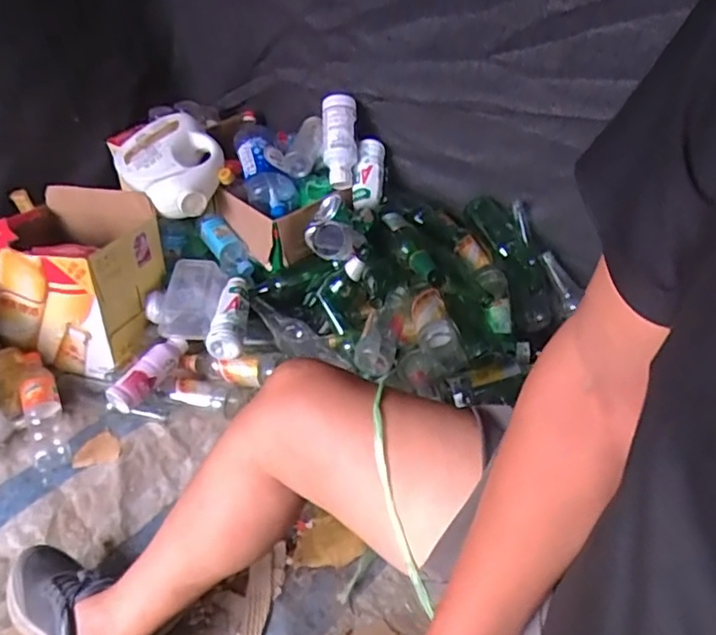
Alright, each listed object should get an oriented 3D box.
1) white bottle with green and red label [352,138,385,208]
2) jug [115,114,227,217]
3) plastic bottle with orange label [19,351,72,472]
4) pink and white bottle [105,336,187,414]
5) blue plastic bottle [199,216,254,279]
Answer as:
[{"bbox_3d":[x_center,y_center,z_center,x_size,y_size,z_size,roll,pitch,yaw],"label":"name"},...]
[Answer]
[{"bbox_3d":[0.023,-0.301,1.201,0.058,0.060,0.165,5,72,12],"label":"white bottle with green and red label"},{"bbox_3d":[-0.406,-0.326,1.243,0.214,0.128,0.276,-18,42,-15],"label":"jug"},{"bbox_3d":[-0.588,0.171,1.073,0.060,0.070,0.240,-18,67,-15],"label":"plastic bottle with orange label"},{"bbox_3d":[-0.392,0.101,1.075,0.046,0.052,0.165,19,46,25],"label":"pink and white bottle"},{"bbox_3d":[-0.279,-0.148,1.224,0.063,0.050,0.163,-32,79,-29],"label":"blue plastic bottle"}]

